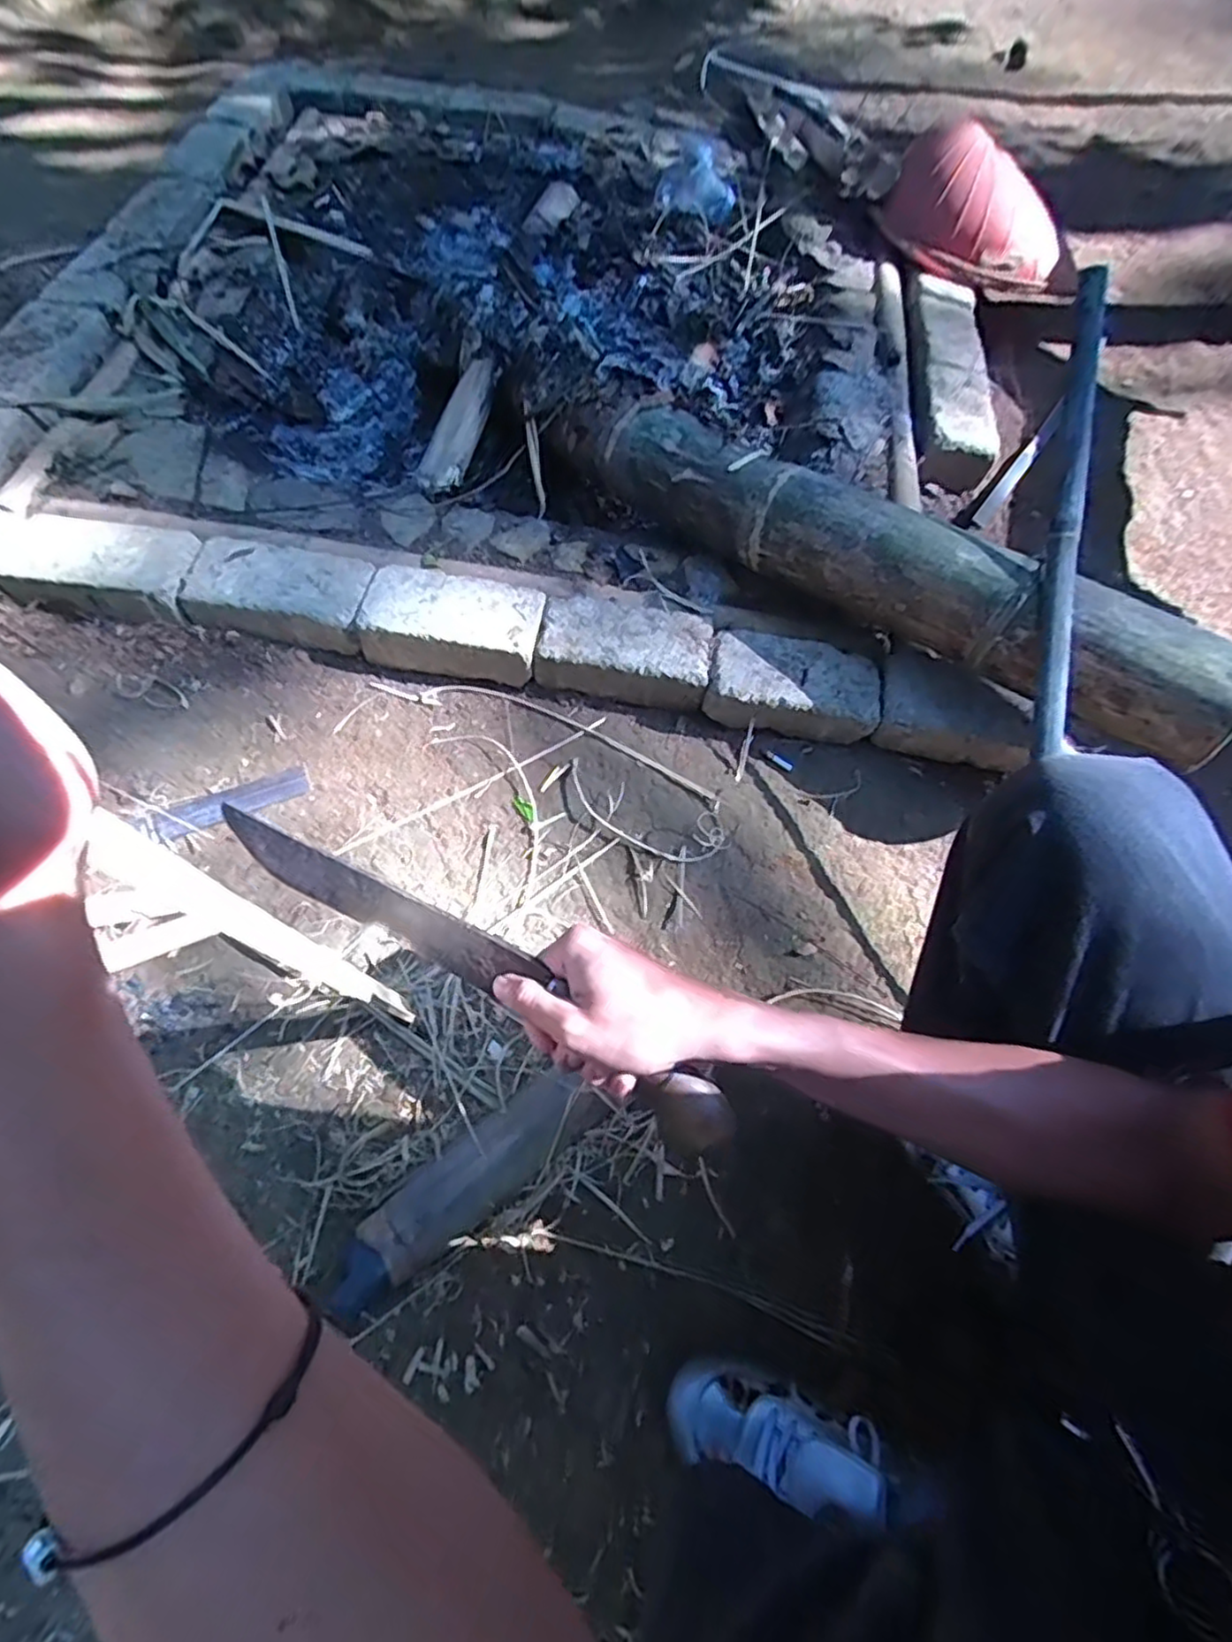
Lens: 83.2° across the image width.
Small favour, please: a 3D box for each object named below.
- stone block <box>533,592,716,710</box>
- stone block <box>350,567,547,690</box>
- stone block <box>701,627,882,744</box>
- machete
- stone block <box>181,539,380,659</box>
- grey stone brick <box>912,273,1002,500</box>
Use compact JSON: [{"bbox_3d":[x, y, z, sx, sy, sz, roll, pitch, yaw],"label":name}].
[{"bbox_3d":[0.013,-0.212,0.870,0.206,0.075,0.120,10,64,1],"label":"stone block"},{"bbox_3d":[-0.196,-0.244,0.864,0.208,0.077,0.118,8,64,1],"label":"stone block"},{"bbox_3d":[0.217,-0.167,0.868,0.204,0.077,0.108,9,64,1],"label":"stone block"},{"bbox_3d":[-0.089,0.080,0.402,0.344,0.034,0.033,29,65,12],"label":"machete"},{"bbox_3d":[-0.404,-0.277,0.862,0.205,0.077,0.116,7,64,0],"label":"stone block"},{"bbox_3d":[0.558,-0.753,1.166,0.132,0.067,0.491,10,64,1],"label":"grey stone brick"}]

